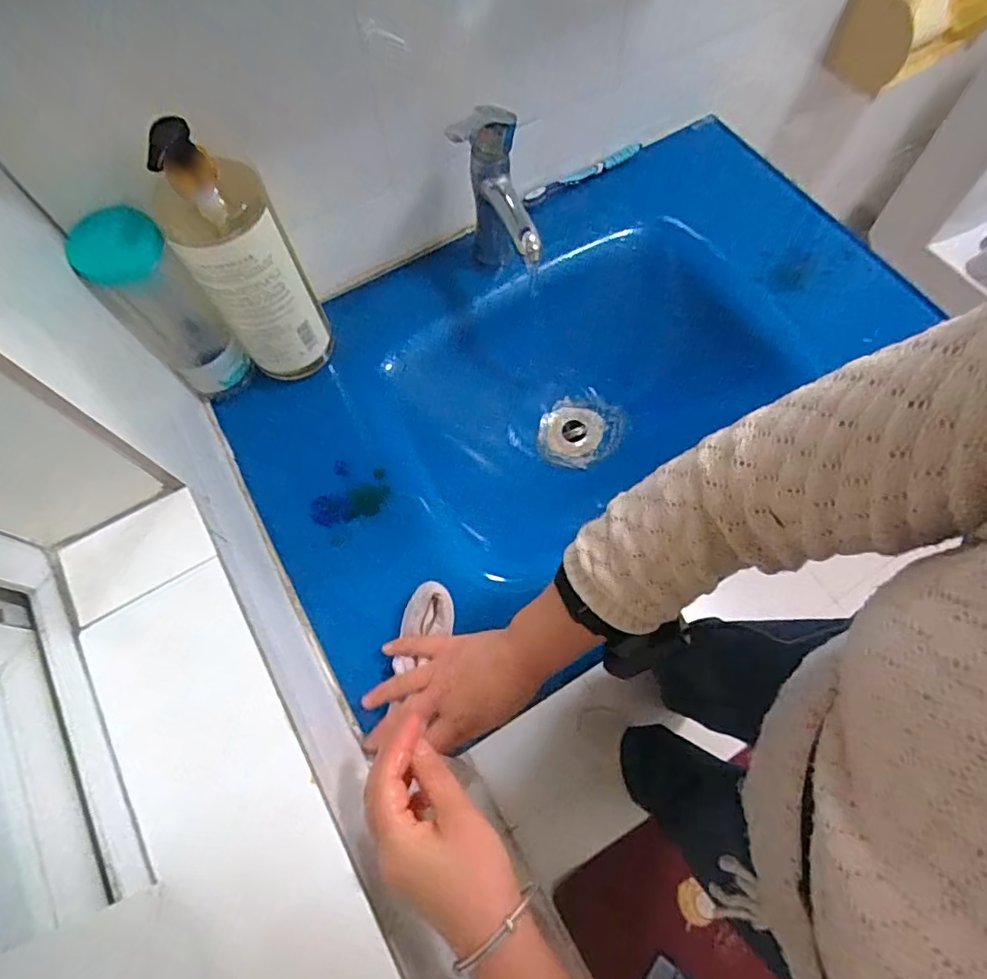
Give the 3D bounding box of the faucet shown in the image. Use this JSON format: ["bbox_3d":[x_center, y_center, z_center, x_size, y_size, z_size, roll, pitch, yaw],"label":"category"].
[{"bbox_3d":[0.000,-0.295,0.616,0.068,0.211,0.146,-16,67,-5],"label":"faucet"}]

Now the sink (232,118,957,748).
[{"bbox_3d":[0.088,-0.142,0.721,0.779,0.159,0.417,-29,69,-10],"label":"sink"}]

